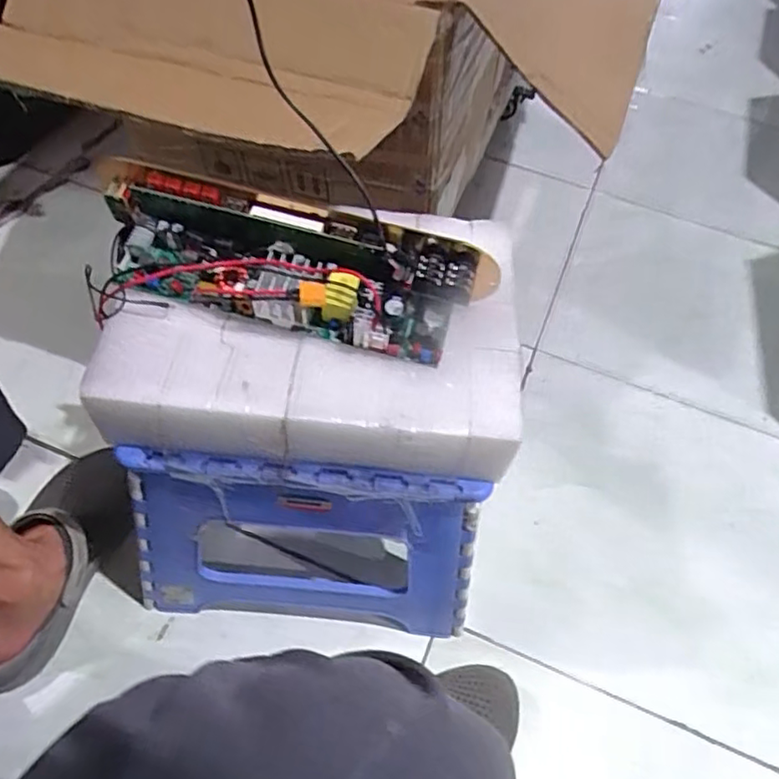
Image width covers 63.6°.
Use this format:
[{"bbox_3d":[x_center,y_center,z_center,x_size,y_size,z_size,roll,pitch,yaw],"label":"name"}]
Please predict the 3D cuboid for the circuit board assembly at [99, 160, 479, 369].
[{"bbox_3d":[-0.075,-0.083,0.442,0.269,0.064,0.077,13,55,4],"label":"circuit board assembly"}]

